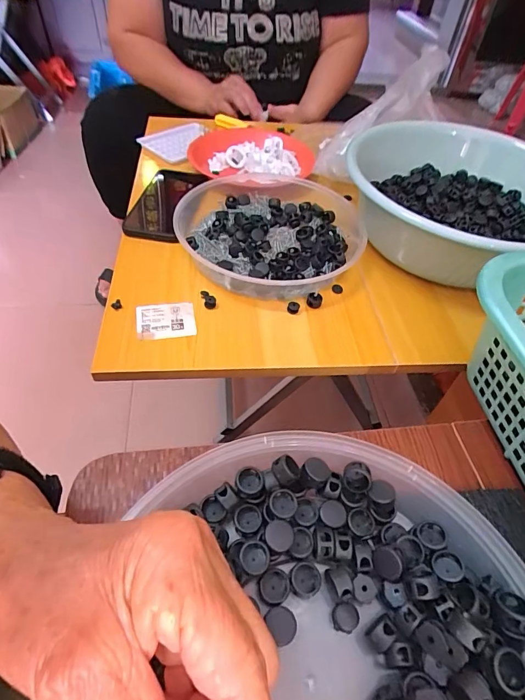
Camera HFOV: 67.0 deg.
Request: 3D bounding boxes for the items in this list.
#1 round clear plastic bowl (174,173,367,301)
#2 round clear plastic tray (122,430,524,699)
[{"bbox_3d":[0.010,-0.154,0.505,0.221,0.044,0.246,3,50,-2],"label":"round clear plastic bowl"},{"bbox_3d":[0.026,0.155,0.188,0.231,0.047,0.225,2,50,-3],"label":"round clear plastic tray"}]

